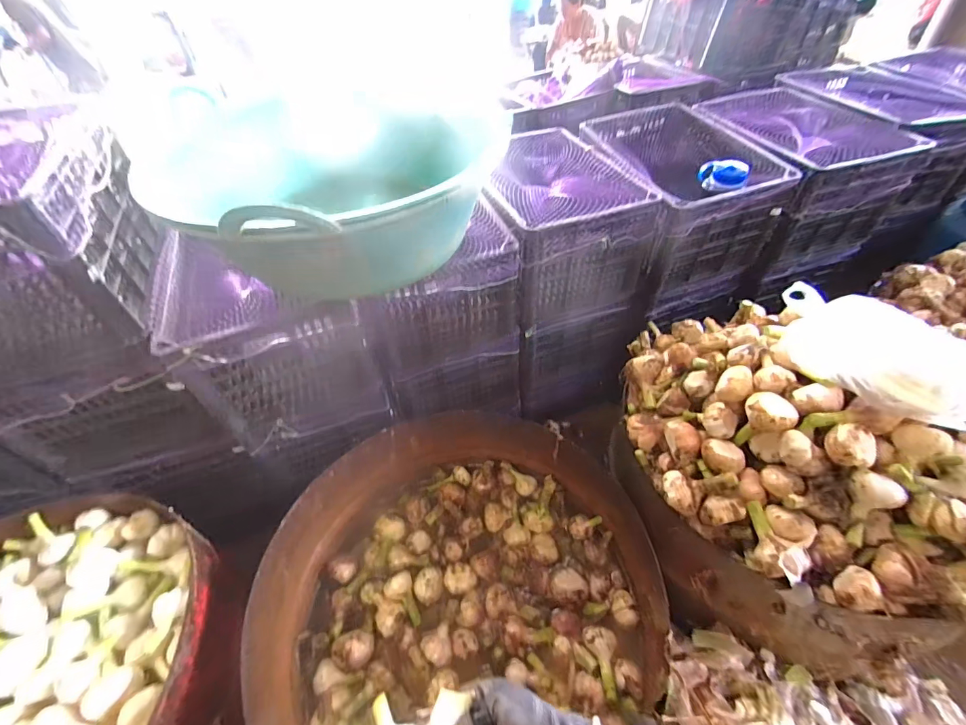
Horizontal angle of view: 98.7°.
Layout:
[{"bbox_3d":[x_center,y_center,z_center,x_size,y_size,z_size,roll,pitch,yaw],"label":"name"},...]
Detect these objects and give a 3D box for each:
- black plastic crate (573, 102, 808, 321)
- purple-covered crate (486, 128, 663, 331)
[{"bbox_3d":[0.489,-0.417,1.114,0.359,0.337,0.469,-16,45,-8],"label":"black plastic crate"},{"bbox_3d":[0.150,-0.352,1.041,0.335,0.262,0.475,-19,46,-11],"label":"purple-covered crate"}]

